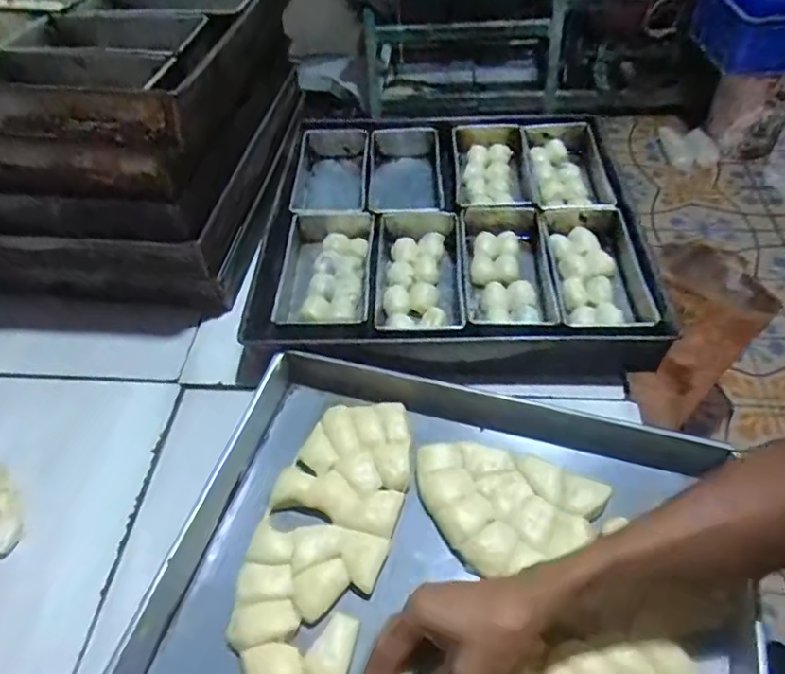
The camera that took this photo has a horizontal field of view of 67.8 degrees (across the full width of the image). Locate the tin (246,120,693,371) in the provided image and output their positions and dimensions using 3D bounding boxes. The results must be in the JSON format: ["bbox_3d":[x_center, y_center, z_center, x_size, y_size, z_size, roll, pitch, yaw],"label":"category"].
[{"bbox_3d":[0.070,-0.144,0.770,0.454,0.069,0.468,-2,50,3],"label":"tin"}]

